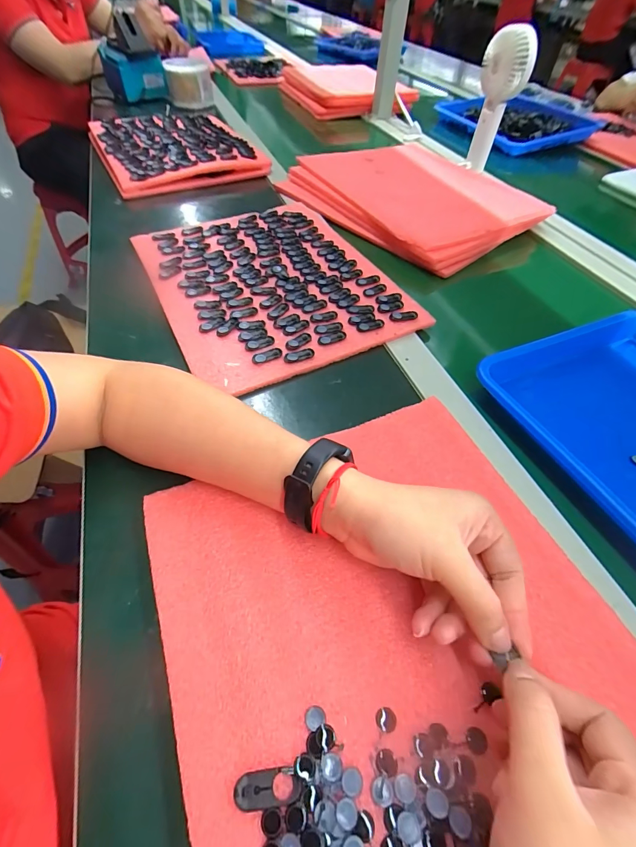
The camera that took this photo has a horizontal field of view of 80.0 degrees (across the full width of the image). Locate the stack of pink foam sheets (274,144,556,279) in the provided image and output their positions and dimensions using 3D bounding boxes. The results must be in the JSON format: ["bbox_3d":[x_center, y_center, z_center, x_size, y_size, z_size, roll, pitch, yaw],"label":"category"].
[{"bbox_3d":[0.153,-0.382,0.616,0.303,0.037,0.355,-28,58,-23],"label":"stack of pink foam sheets"}]

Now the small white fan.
[{"bbox_3d":[0.311,-0.560,0.672,0.075,0.192,0.050,12,52,6],"label":"small white fan"}]

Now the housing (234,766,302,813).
[{"bbox_3d":[-0.025,0.181,0.187,0.032,0.004,0.015,-4,52,-6],"label":"housing"}]

